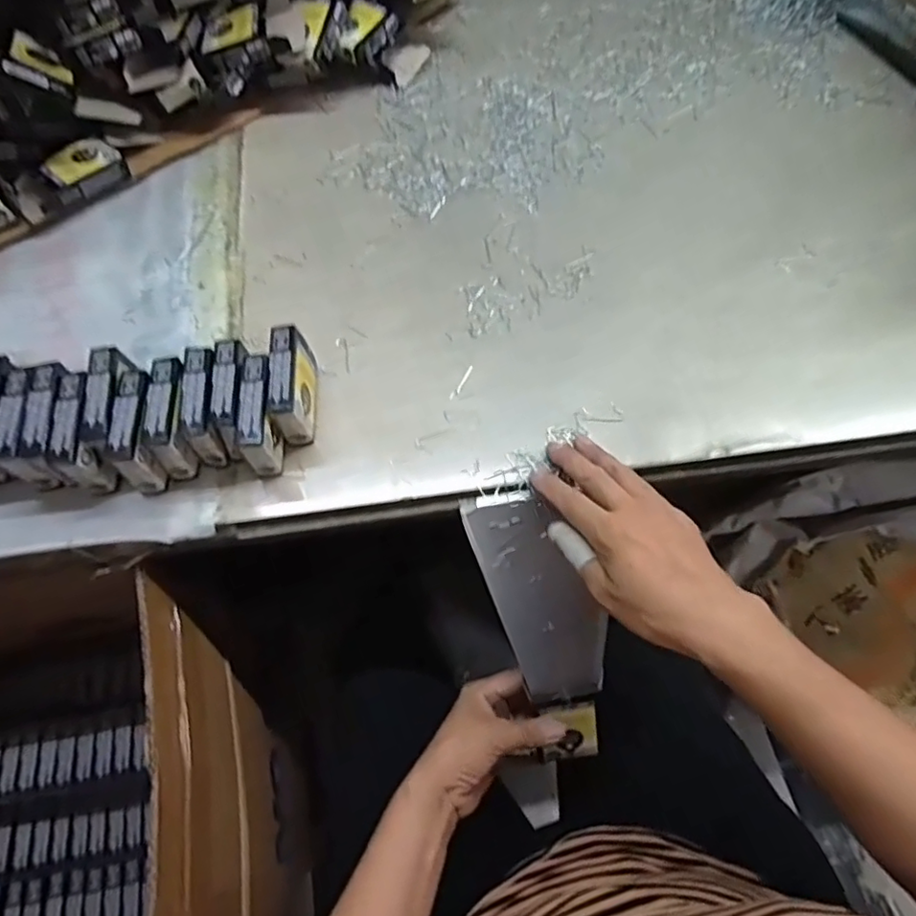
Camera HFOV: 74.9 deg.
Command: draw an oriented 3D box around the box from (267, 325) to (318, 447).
[{"bbox_3d":[-0.121,-0.052,0.445,0.023,0.054,0.072,-6,66,0],"label":"box"}]

